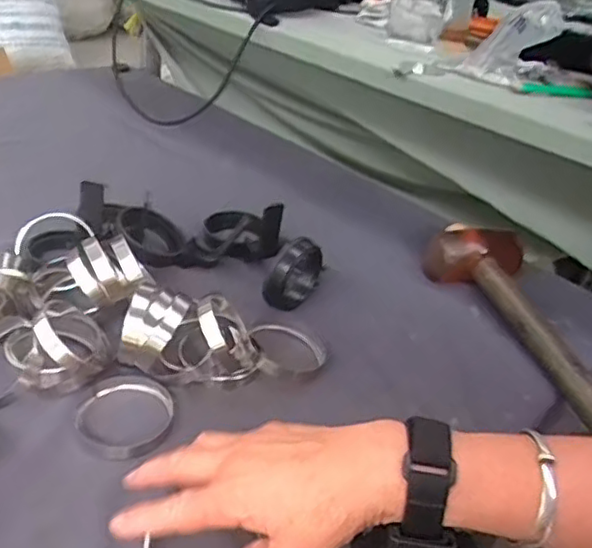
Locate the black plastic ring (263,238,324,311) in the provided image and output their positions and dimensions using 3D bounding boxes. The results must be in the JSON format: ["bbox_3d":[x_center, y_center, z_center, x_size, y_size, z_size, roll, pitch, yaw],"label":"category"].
[{"bbox_3d":[0.001,-0.006,0.615,0.034,0.058,0.089,17,33,12],"label":"black plastic ring"}]

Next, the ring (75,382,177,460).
[{"bbox_3d":[-0.129,0.105,0.475,0.065,0.010,0.068,7,32,-4],"label":"ring"}]

